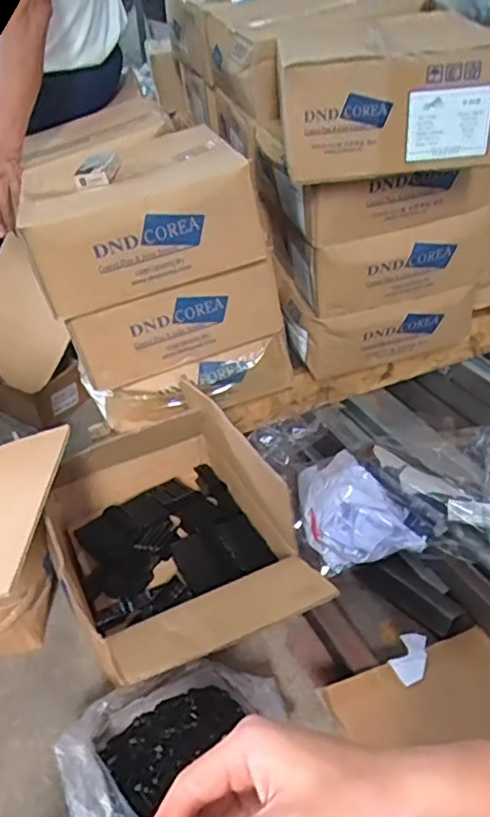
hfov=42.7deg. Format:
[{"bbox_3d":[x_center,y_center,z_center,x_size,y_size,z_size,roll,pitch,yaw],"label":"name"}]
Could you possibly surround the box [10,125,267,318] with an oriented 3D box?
[{"bbox_3d":[-0.162,-0.302,0.926,0.292,0.146,0.306,-12,38,-10],"label":"box"}]

